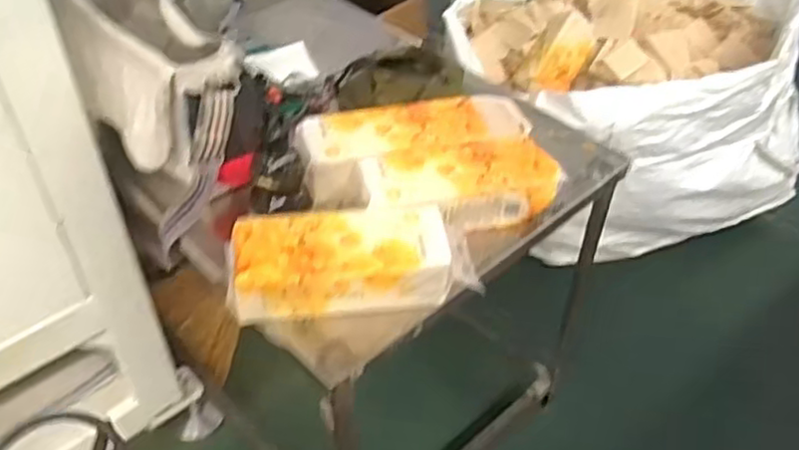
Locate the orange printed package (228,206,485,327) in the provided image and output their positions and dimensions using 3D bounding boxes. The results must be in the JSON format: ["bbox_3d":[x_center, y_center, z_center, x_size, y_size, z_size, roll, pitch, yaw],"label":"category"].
[{"bbox_3d":[-0.069,0.046,1.061,0.351,0.100,0.165,-5,45,-2],"label":"orange printed package"}]

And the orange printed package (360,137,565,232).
[{"bbox_3d":[0.097,-0.071,1.188,0.303,0.085,0.154,-10,45,-7],"label":"orange printed package"}]

